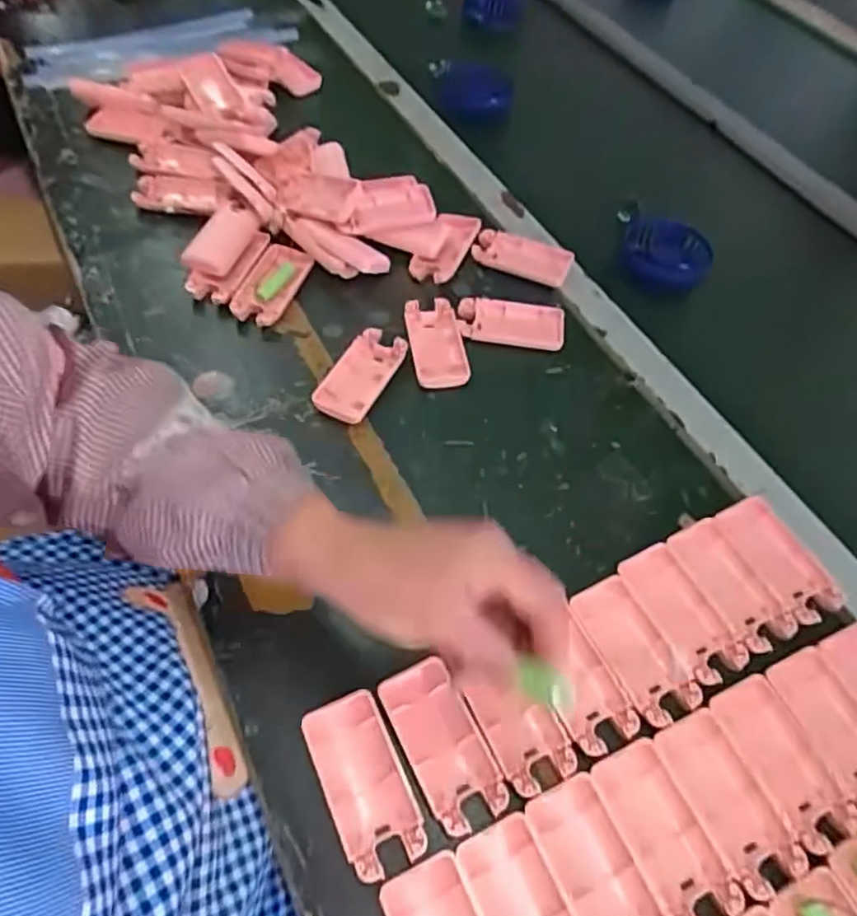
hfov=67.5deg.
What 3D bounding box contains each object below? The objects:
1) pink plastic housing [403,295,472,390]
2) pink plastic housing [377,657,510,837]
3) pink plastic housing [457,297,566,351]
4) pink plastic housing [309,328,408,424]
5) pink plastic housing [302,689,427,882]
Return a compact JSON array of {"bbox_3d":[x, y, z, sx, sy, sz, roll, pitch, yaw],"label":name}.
[{"bbox_3d":[0.007,-0.100,0.555,0.048,0.016,0.091,-8,57,-9],"label":"pink plastic housing"},{"bbox_3d":[0.008,0.169,0.381,0.043,0.009,0.093,-23,61,-18],"label":"pink plastic housing"},{"bbox_3d":[0.075,-0.120,0.575,0.094,0.014,0.047,8,56,1],"label":"pink plastic housing"},{"bbox_3d":[-0.057,-0.069,0.533,0.045,0.013,0.091,24,58,12],"label":"pink plastic housing"},{"bbox_3d":[-0.037,0.185,0.368,0.045,0.011,0.091,-21,60,-17],"label":"pink plastic housing"}]

